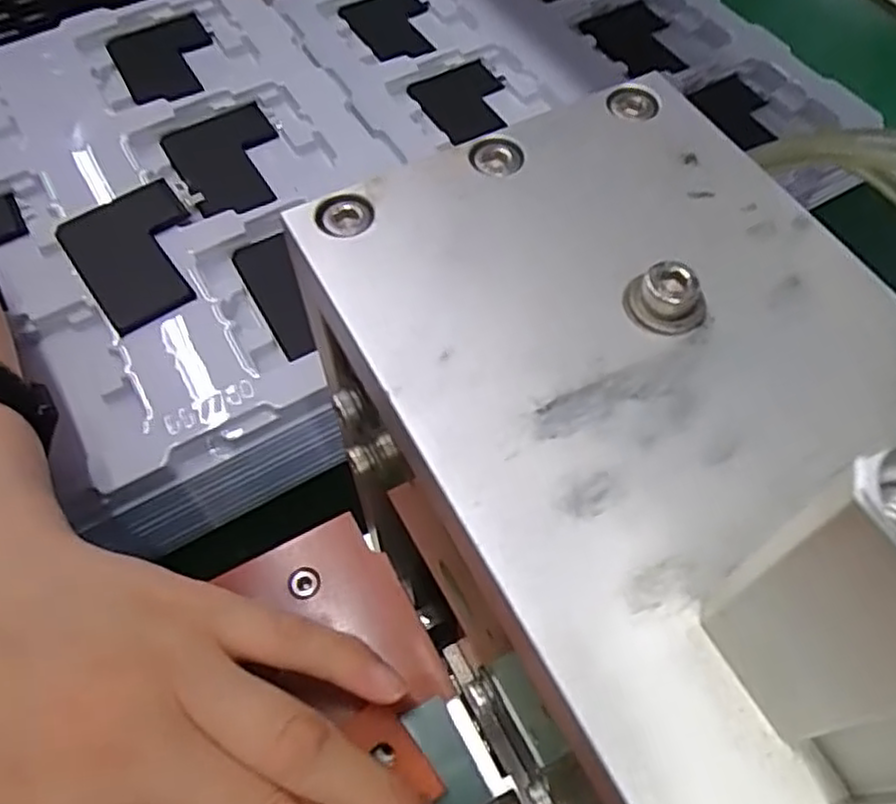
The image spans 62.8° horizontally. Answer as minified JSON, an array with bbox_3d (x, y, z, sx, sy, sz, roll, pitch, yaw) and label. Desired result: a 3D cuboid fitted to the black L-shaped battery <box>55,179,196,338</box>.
[{"bbox_3d":[-0.145,-0.070,0.350,0.057,0.010,0.077,-33,65,-17],"label":"black L-shaped battery"}]

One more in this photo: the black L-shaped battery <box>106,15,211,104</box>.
[{"bbox_3d":[-0.162,-0.199,0.430,0.056,0.009,0.089,-25,54,-14],"label":"black L-shaped battery"}]

